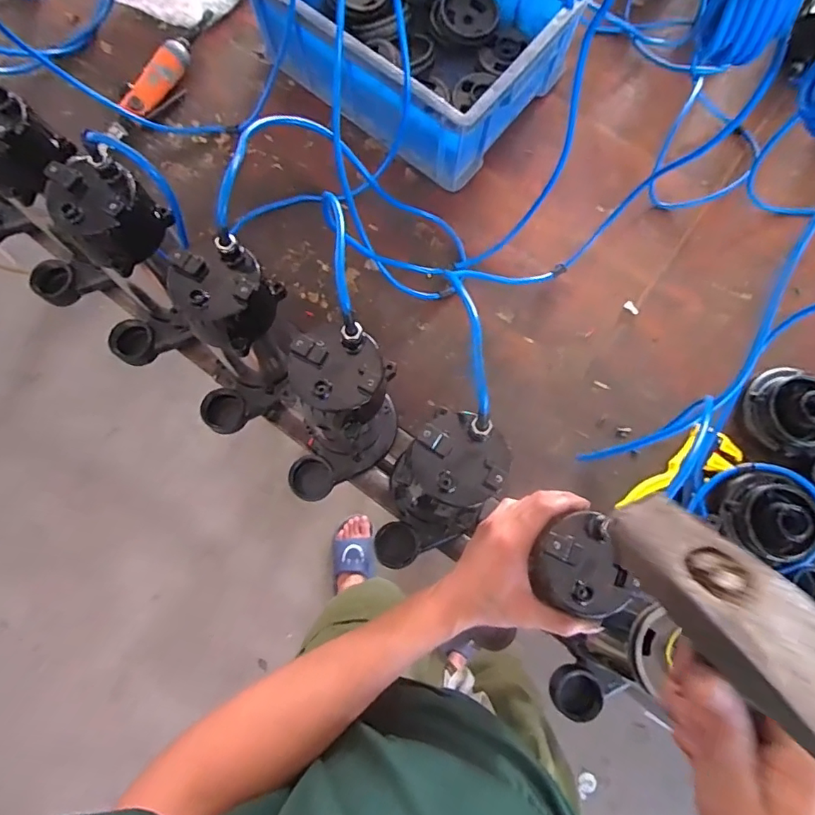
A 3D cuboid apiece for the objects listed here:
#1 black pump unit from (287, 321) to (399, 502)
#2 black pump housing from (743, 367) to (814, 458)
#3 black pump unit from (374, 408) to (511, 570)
[{"bbox_3d":[-0.078,0.024,0.538,0.088,0.226,0.157,24,81,5],"label":"black pump unit"},{"bbox_3d":[0.501,0.005,0.633,0.111,0.051,0.119,0,79,1],"label":"black pump housing"},{"bbox_3d":[0.028,0.103,0.515,0.098,0.212,0.152,20,80,4],"label":"black pump unit"}]

